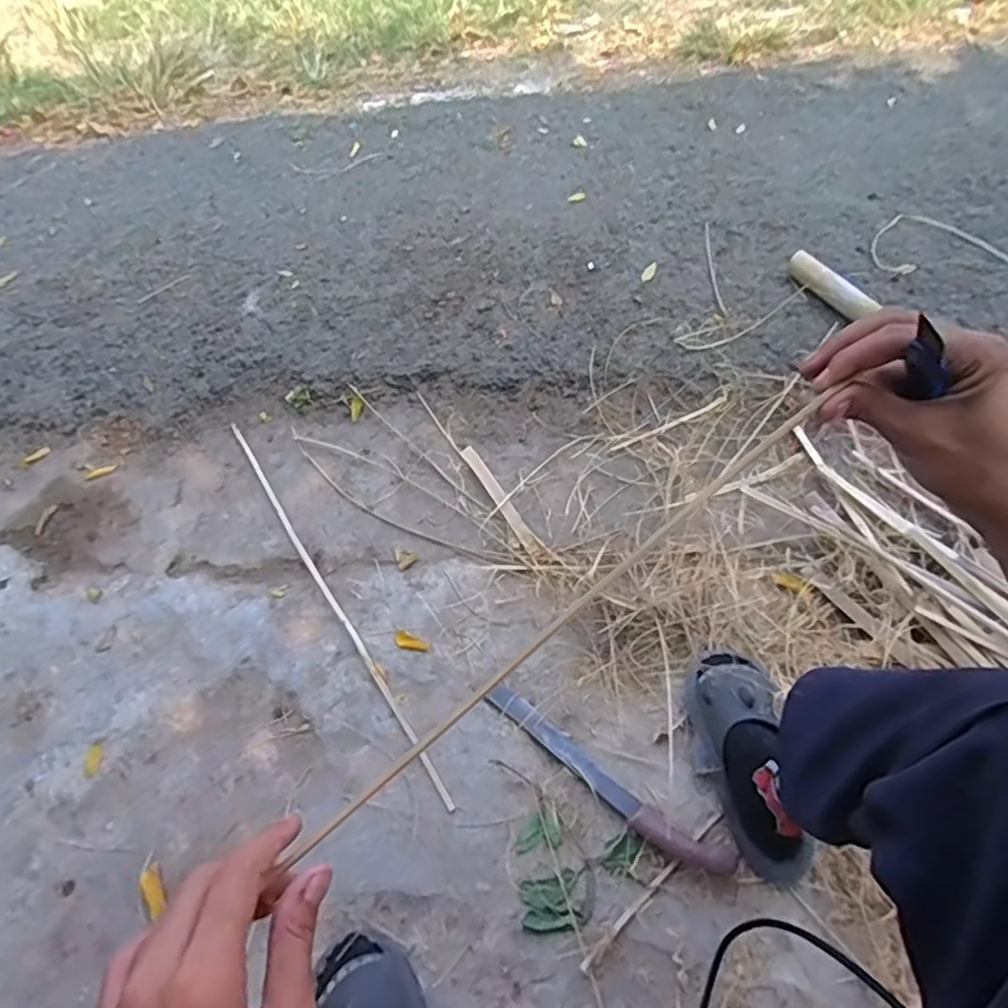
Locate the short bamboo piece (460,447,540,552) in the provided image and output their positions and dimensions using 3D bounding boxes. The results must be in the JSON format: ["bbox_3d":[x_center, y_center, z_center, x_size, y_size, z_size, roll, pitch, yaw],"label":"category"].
[{"bbox_3d":[-0.010,-0.015,1.191,0.026,0.020,0.253,-26,56,-13],"label":"short bamboo piece"}]

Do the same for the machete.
[{"bbox_3d":[0.121,0.359,0.911,0.403,0.036,0.054,32,63,25],"label":"machete"}]

